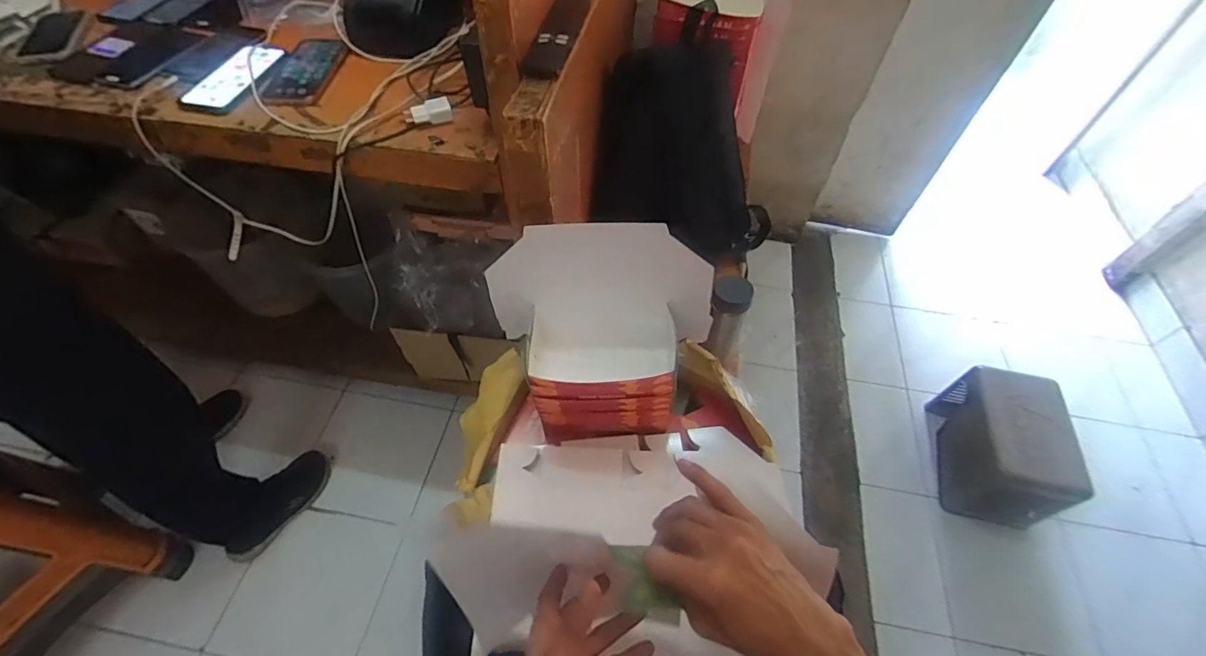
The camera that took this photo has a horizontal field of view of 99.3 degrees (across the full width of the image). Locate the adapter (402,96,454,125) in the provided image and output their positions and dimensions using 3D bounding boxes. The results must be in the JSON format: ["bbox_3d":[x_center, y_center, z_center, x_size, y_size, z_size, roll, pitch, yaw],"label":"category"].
[{"bbox_3d":[-0.240,-0.300,0.710,0.065,0.021,0.033,-9,55,-8],"label":"adapter"}]

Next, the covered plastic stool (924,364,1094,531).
[{"bbox_3d":[0.880,0.250,1.125,0.168,0.229,0.279,14,55,8],"label":"covered plastic stool"}]

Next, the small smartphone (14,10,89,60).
[{"bbox_3d":[-0.898,-0.481,0.839,0.075,0.015,0.146,-7,55,-7],"label":"small smartphone"}]

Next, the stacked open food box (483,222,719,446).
[{"bbox_3d":[-0.002,0.010,0.658,0.274,0.235,0.160,-1,54,-2],"label":"stacked open food box"}]

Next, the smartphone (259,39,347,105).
[{"bbox_3d":[-0.454,-0.397,0.785,0.082,0.013,0.171,3,54,1],"label":"smartphone"}]

